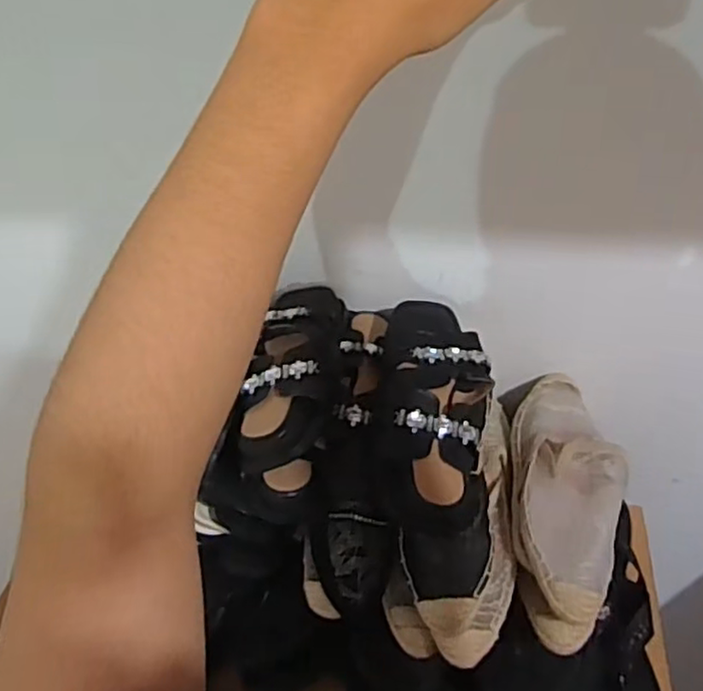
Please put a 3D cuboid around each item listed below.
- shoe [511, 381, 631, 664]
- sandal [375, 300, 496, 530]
[{"bbox_3d":[0.220,0.139,0.701,0.103,0.093,0.312,2,42,8],"label":"shoe"},{"bbox_3d":[0.082,0.063,0.675,0.106,0.086,0.244,2,42,8],"label":"sandal"}]

